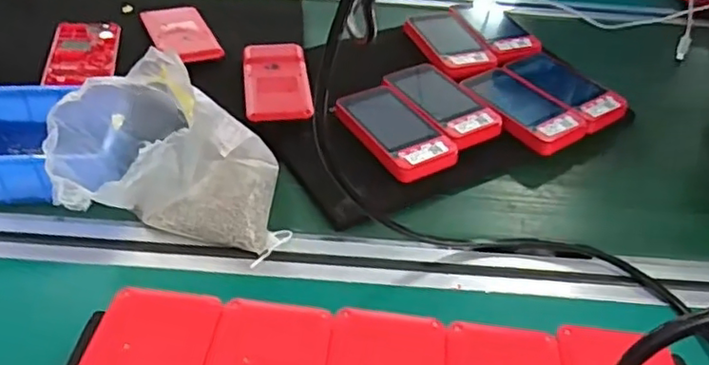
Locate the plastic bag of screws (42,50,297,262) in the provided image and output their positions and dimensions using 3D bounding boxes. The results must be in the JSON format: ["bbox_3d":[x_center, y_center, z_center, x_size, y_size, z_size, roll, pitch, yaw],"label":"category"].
[{"bbox_3d":[-0.136,-0.026,0.459,0.155,0.129,0.117,-1,43,-6],"label":"plastic bag of screws"}]

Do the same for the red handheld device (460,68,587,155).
[{"bbox_3d":[0.159,-0.072,0.602,0.071,0.017,0.117,-22,48,-27],"label":"red handheld device"}]

